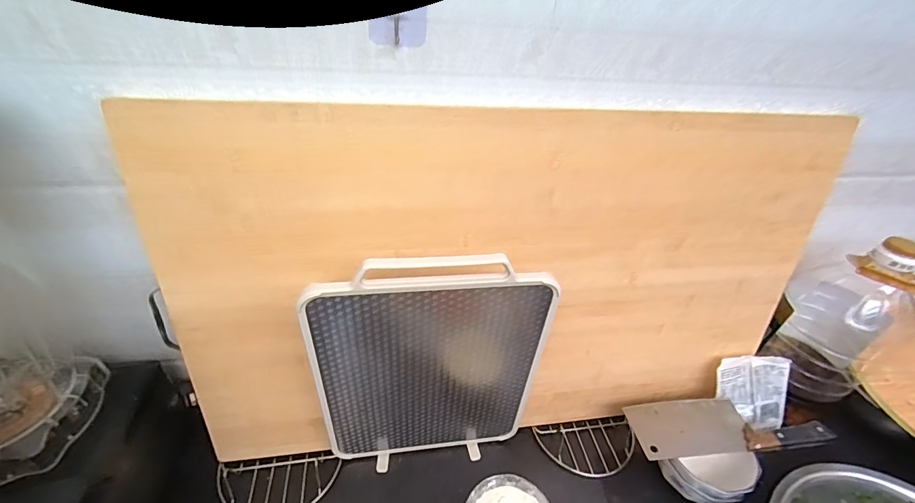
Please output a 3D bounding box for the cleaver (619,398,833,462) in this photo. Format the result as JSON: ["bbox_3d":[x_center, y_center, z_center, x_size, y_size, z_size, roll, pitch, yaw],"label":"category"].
[{"bbox_3d":[0.401,0.259,0.585,0.278,0.028,0.091,0,37,-6],"label":"cleaver"}]

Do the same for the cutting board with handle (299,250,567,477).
[{"bbox_3d":[-0.033,0.160,0.506,0.280,0.382,0.018,-3,38,-10],"label":"cutting board with handle"}]

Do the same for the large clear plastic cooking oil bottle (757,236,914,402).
[{"bbox_3d":[0.610,0.106,0.619,0.141,0.274,0.142,-21,44,-30],"label":"large clear plastic cooking oil bottle"}]

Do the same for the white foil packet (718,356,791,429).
[{"bbox_3d":[0.493,0.236,0.647,0.119,0.123,0.012,0,5,-3],"label":"white foil packet"}]

